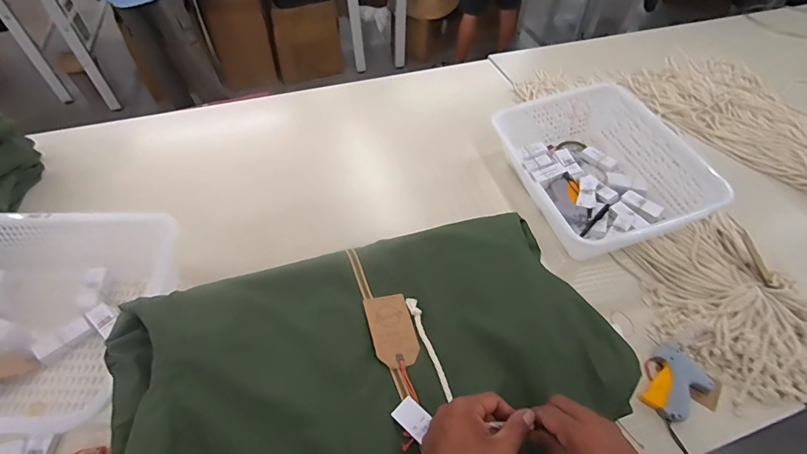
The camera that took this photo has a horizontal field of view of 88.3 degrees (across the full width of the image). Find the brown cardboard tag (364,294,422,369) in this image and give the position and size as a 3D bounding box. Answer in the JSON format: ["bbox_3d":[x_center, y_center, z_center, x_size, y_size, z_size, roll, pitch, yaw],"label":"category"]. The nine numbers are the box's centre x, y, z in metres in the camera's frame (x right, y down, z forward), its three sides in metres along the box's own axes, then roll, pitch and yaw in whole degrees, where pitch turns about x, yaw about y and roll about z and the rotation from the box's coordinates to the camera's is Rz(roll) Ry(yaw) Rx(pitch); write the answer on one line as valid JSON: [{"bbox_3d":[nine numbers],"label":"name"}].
[{"bbox_3d":[-0.014,0.137,0.558,0.059,0.004,0.100,-8,55,-17],"label":"brown cardboard tag"}]

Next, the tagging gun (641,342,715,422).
[{"bbox_3d":[0.458,0.261,0.708,0.127,0.028,0.093,-29,56,-23],"label":"tagging gun"}]

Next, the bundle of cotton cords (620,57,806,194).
[{"bbox_3d":[1.071,-0.208,1.085,0.446,0.066,0.988,-15,52,-14],"label":"bundle of cotton cords"}]

